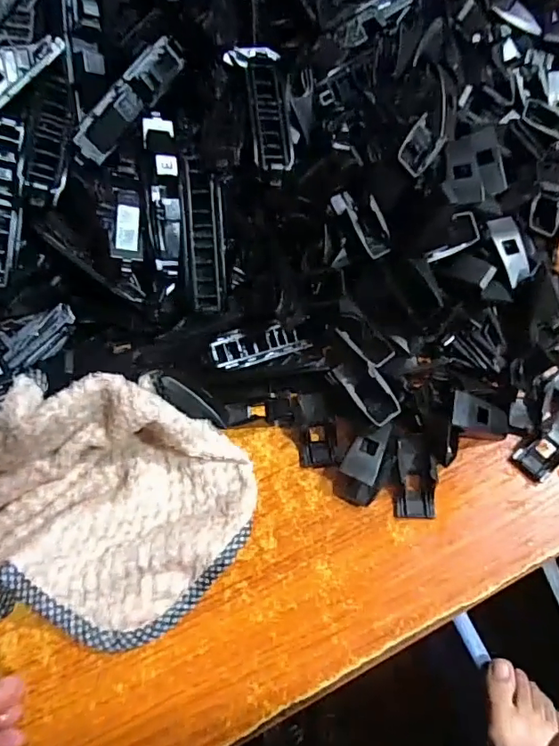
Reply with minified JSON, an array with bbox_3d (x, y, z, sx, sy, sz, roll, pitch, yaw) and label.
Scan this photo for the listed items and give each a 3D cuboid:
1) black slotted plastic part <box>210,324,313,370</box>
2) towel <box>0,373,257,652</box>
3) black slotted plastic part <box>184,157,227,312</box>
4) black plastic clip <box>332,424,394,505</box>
[{"bbox_3d":[-0.011,-0.014,0.276,0.054,0.010,0.017,-10,68,-23],"label":"black slotted plastic part"},{"bbox_3d":[-0.103,0.070,0.233,0.181,0.048,0.120,-10,67,-4],"label":"towel"},{"bbox_3d":[-0.036,-0.068,0.261,0.017,0.010,0.073,-4,94,0],"label":"black slotted plastic part"},{"bbox_3d":[0.043,0.045,0.255,0.020,0.017,0.042,27,90,11],"label":"black plastic clip"}]

